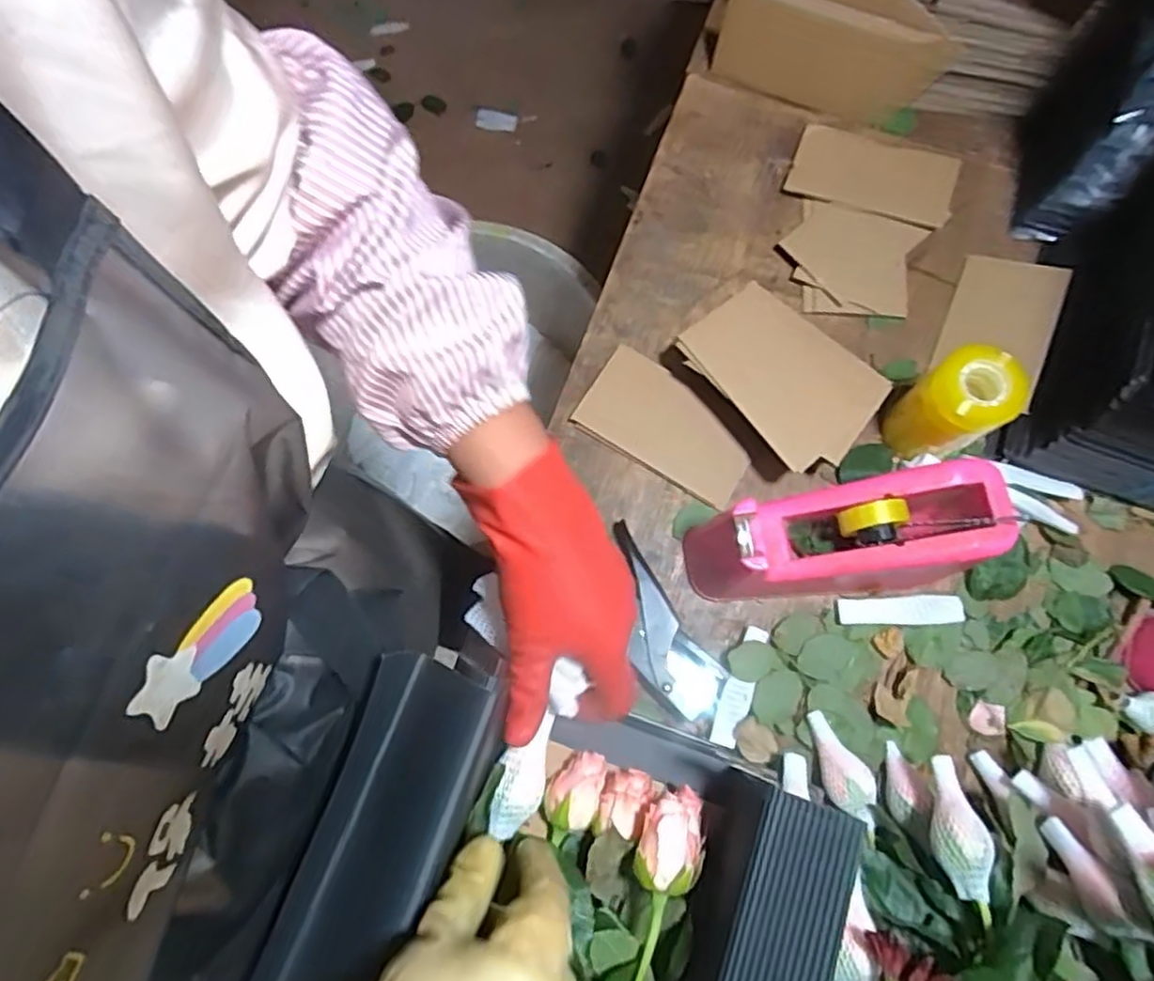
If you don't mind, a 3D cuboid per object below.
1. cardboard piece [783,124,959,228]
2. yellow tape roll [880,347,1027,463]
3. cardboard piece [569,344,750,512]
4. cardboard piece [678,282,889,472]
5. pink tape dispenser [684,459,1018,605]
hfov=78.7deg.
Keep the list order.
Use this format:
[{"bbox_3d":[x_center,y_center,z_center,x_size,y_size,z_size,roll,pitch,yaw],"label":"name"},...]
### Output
[{"bbox_3d":[0.263,-0.280,0.625,0.138,0.007,0.078,18,76,9],"label":"cardboard piece"},{"bbox_3d":[0.280,-0.062,0.527,0.054,0.099,0.061,-33,78,-8],"label":"yellow tape roll"},{"bbox_3d":[0.075,-0.052,0.577,0.140,0.014,0.078,31,78,8],"label":"cardboard piece"},{"bbox_3d":[0.161,-0.090,0.542,0.147,0.010,0.095,44,90,-2],"label":"cardboard piece"},{"bbox_3d":[0.188,0.038,0.505,0.198,0.098,0.076,-10,76,-2],"label":"pink tape dispenser"}]

